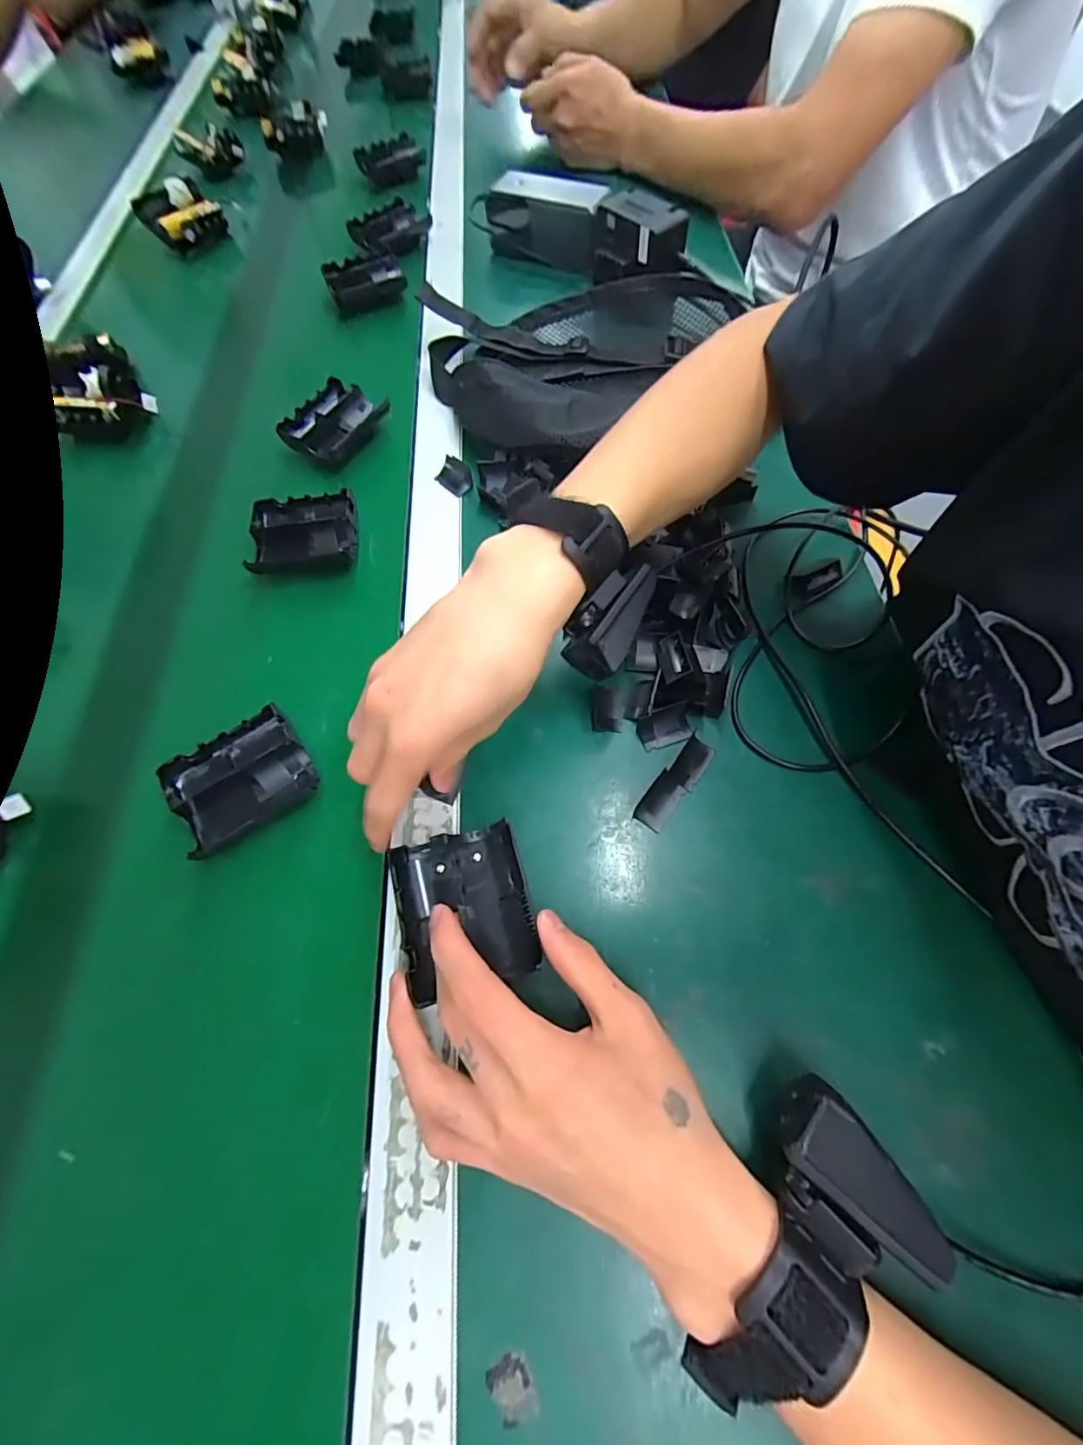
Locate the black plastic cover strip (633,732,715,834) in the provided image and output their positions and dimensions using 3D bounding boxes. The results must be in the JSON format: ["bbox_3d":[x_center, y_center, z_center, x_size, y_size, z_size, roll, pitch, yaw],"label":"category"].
[{"bbox_3d":[0.081,0.036,0.314,0.019,0.006,0.064,38,72,17],"label":"black plastic cover strip"}]

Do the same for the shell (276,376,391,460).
[{"bbox_3d":[-0.185,-0.267,0.466,0.064,0.025,0.080,32,70,16],"label":"shell"}]

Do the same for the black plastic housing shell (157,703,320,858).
[{"bbox_3d":[-0.184,0.035,0.319,0.079,0.023,0.064,-36,69,-13],"label":"black plastic housing shell"}]

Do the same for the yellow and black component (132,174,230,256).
[{"bbox_3d":[-0.442,-0.618,0.635,0.069,0.050,0.077,37,72,17],"label":"yellow and black component"}]

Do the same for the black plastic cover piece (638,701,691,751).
[{"bbox_3d":[0.078,0.002,0.324,0.033,0.015,0.019,-20,66,-7],"label":"black plastic cover piece"}]

